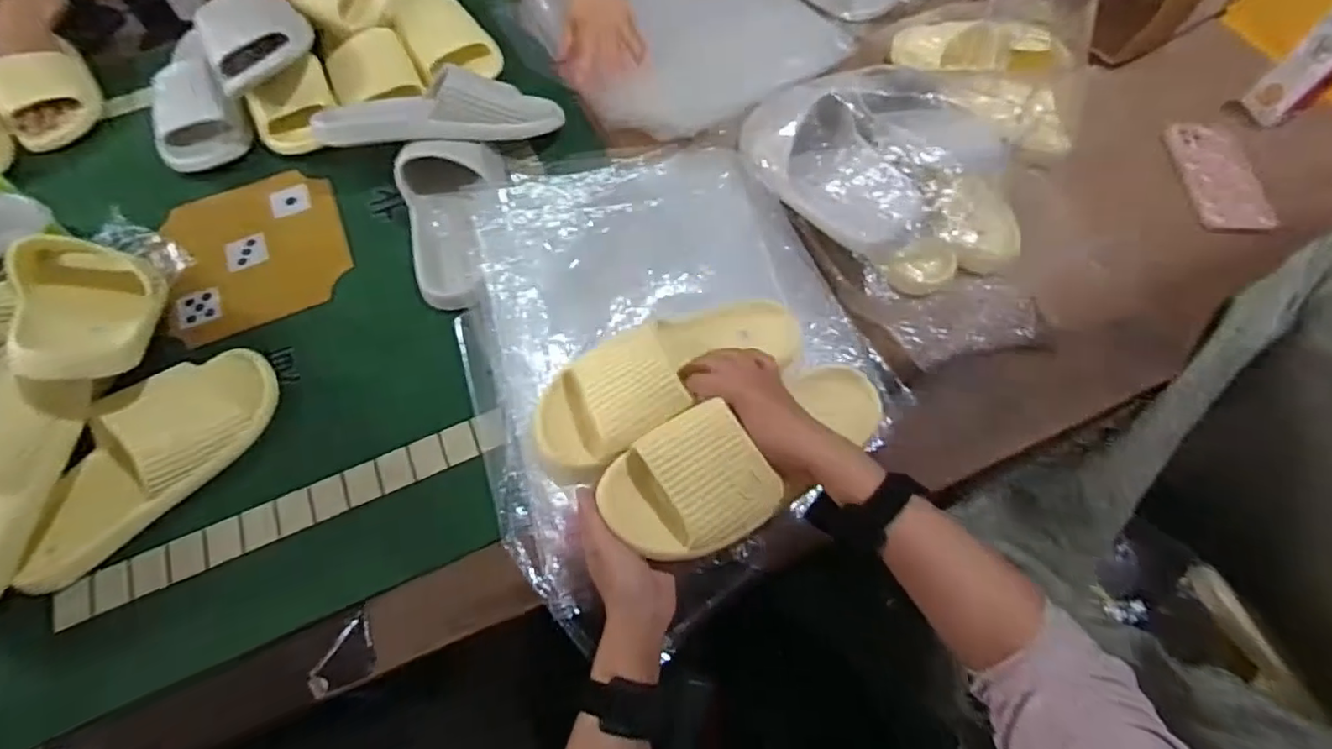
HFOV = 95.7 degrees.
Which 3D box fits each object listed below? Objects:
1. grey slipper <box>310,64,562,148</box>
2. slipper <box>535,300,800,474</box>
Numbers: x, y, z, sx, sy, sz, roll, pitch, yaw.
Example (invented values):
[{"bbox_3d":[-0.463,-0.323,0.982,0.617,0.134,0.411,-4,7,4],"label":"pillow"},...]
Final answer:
[{"bbox_3d":[-0.259,-0.300,0.690,0.267,0.064,0.084,-12,63,-7],"label":"grey slipper"},{"bbox_3d":[0.003,-0.007,0.544,0.258,0.061,0.099,-29,66,-20],"label":"slipper"}]

